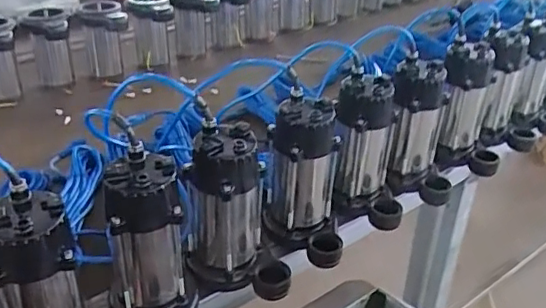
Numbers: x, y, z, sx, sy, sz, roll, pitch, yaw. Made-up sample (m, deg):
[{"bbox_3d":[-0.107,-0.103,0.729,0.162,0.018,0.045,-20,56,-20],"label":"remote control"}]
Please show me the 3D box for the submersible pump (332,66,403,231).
[{"bbox_3d":[0.167,-0.002,0.967,0.126,0.237,0.119,8,31,12],"label":"submersible pump"}]

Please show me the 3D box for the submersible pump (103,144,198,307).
[{"bbox_3d":[-0.159,0.128,0.721,0.108,0.220,0.146,-7,32,-14],"label":"submersible pump"}]

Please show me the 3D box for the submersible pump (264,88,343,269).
[{"bbox_3d":[0.060,0.042,0.877,0.109,0.230,0.134,-13,33,-22],"label":"submersible pump"}]

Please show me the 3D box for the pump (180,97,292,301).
[{"bbox_3d":[-0.050,0.085,0.798,0.131,0.230,0.118,-9,32,-17],"label":"pump"}]

